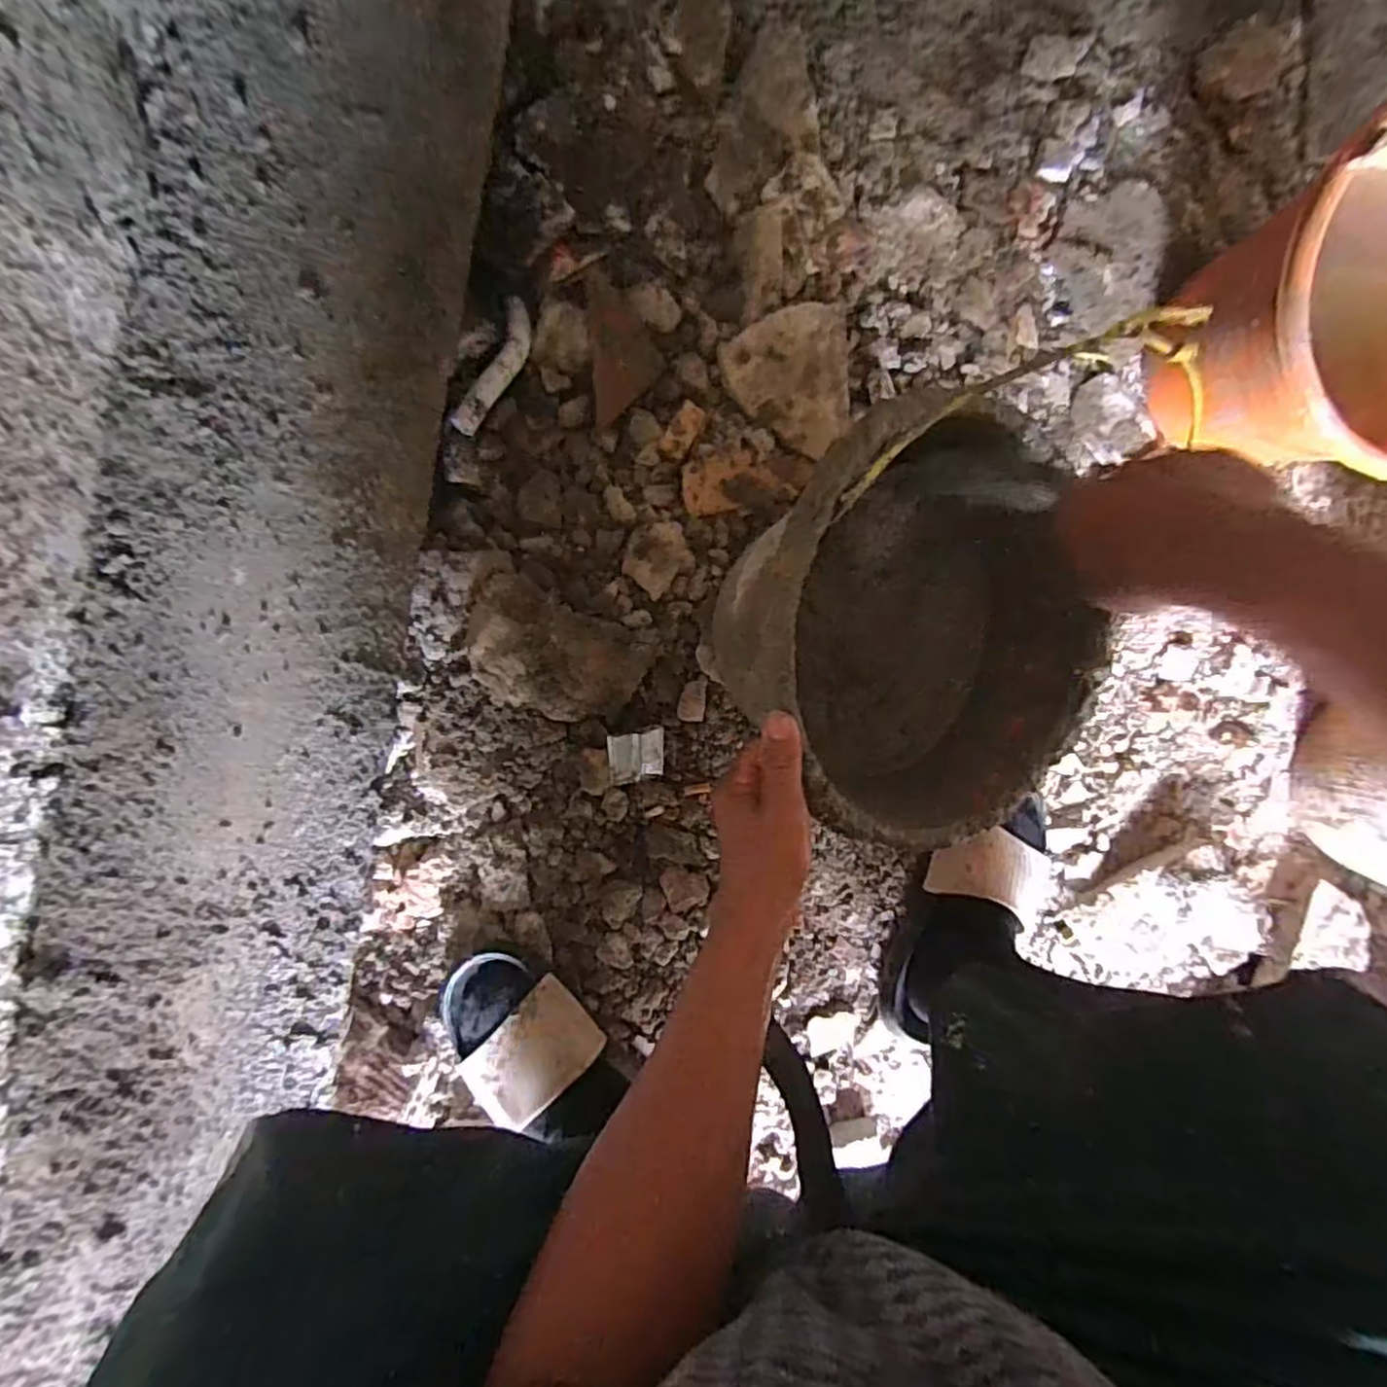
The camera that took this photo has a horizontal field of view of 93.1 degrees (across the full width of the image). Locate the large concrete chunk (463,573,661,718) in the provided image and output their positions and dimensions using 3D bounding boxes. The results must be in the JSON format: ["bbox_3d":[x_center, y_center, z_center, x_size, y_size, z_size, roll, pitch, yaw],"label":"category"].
[{"bbox_3d":[-0.117,-0.034,0.557,0.154,0.042,0.107,24,89,-8],"label":"large concrete chunk"}]

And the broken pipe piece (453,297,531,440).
[{"bbox_3d":[-0.162,-0.285,0.556,0.038,0.027,0.155,18,66,-8],"label":"broken pipe piece"}]

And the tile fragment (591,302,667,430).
[{"bbox_3d":[-0.058,-0.291,0.583,0.061,0.018,0.097,-3,93,-7],"label":"tile fragment"}]

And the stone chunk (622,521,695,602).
[{"bbox_3d":[-0.031,-0.122,0.581,0.062,0.014,0.054,-45,97,-4],"label":"stone chunk"}]

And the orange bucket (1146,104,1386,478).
[{"bbox_3d":[0.547,-0.305,0.554,0.277,0.190,0.248,-34,96,-5],"label":"orange bucket"}]

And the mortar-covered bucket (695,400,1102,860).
[{"bbox_3d":[0.157,-0.049,0.452,0.241,0.159,0.278,37,87,-7],"label":"mortar-covered bucket"}]

